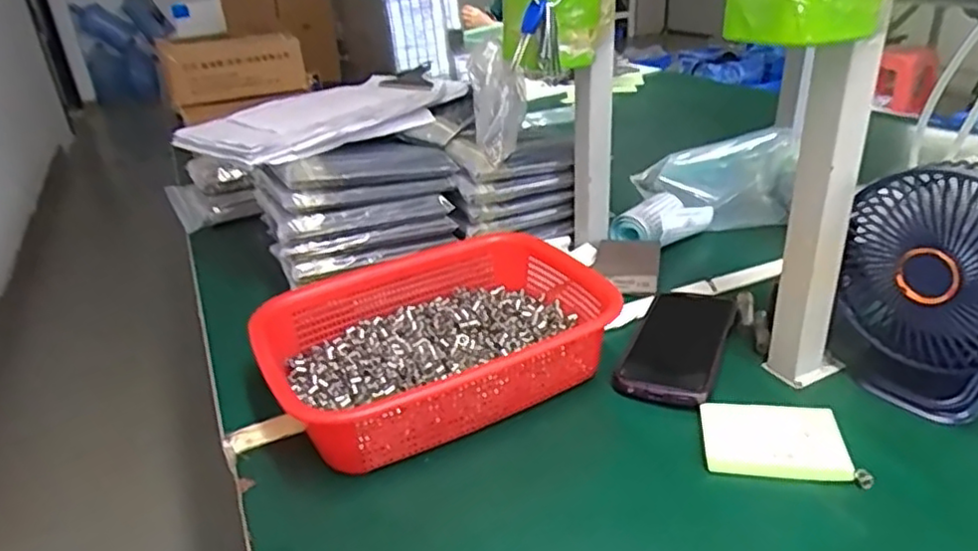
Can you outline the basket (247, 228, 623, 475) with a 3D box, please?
[{"bbox_3d":[-0.037,0.055,0.572,0.277,0.077,0.203,-16,29,-22],"label":"basket"}]

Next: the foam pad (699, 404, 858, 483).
[{"bbox_3d":[0.207,0.120,0.478,0.096,0.016,0.066,2,27,11],"label":"foam pad"}]

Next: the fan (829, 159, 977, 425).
[{"bbox_3d":[0.340,0.015,0.489,0.141,0.183,0.099,14,32,32],"label":"fan"}]

